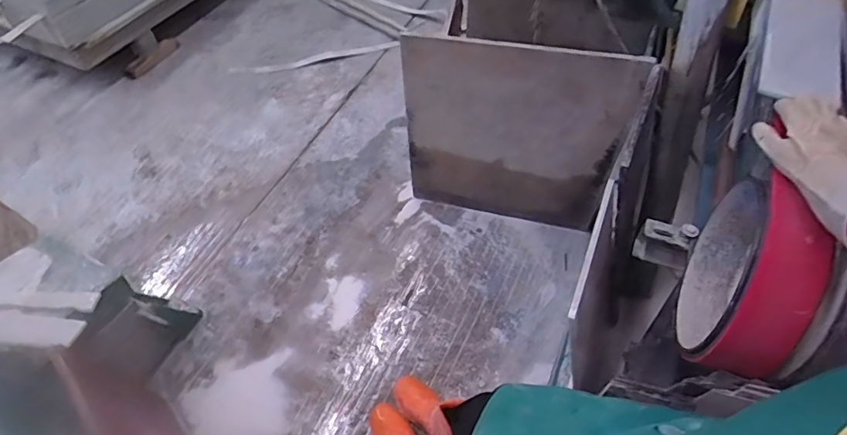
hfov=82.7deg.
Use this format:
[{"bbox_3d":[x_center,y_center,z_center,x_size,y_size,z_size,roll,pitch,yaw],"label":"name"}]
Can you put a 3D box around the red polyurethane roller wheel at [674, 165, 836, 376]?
[{"bbox_3d":[0.453,0.081,0.688,0.099,0.317,0.285,18,56,14],"label":"red polyurethane roller wheel"}]

